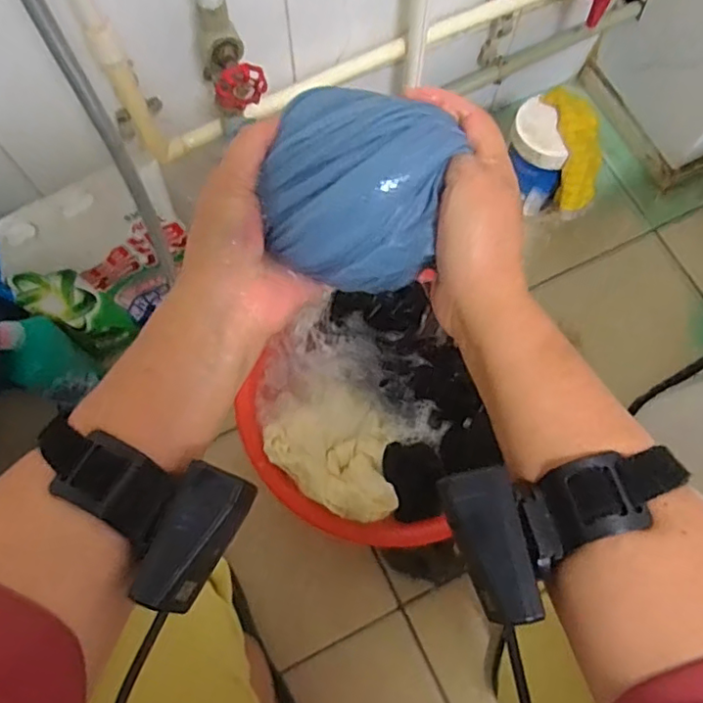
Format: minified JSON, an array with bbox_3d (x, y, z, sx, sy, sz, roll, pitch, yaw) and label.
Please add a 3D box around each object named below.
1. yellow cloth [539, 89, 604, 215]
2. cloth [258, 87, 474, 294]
[{"bbox_3d":[0.308,-0.274,0.806,0.070,0.045,0.164,-13,107,-5],"label":"yellow cloth"},{"bbox_3d":[0.003,-0.093,0.344,0.096,0.061,0.094,15,72,4],"label":"cloth"}]

